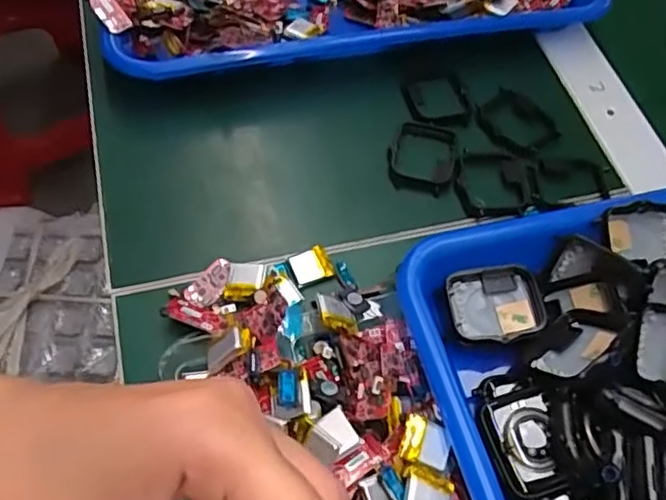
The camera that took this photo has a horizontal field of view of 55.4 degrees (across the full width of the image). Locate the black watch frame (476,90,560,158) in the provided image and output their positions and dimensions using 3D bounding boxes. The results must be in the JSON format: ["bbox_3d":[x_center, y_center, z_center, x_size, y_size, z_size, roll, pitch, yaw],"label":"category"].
[{"bbox_3d":[0.109,-0.078,0.385,0.032,0.011,0.047,-27,66,-20],"label":"black watch frame"}]

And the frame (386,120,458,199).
[{"bbox_3d":[0.052,-0.054,0.364,0.039,0.008,0.049,13,59,2],"label":"frame"}]

